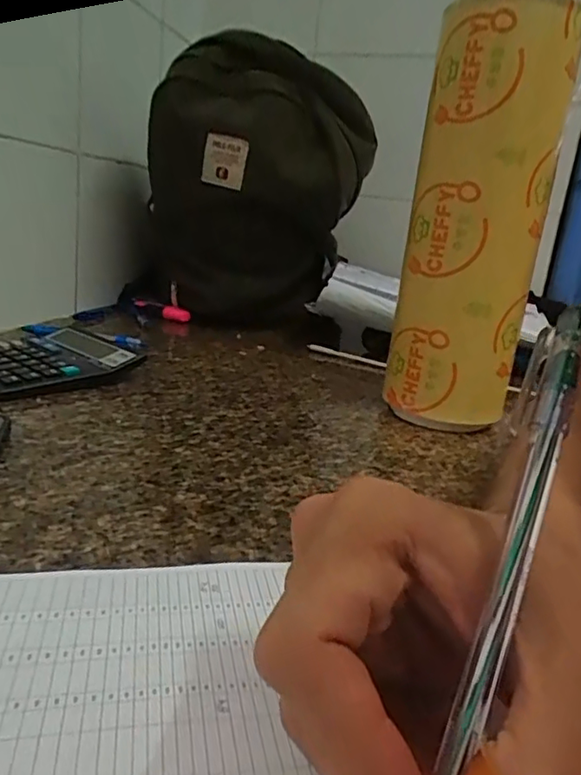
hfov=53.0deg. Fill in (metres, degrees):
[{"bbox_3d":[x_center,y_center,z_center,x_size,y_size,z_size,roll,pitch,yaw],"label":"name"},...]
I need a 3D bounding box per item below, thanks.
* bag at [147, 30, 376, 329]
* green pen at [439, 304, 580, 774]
[{"bbox_3d":[-0.048,-0.246,0.781,0.257,0.347,0.195,-1,17,-27],"label":"bag"},{"bbox_3d":[0.052,0.044,0.144,0.015,0.149,0.008,13,-22,25],"label":"green pen"}]

